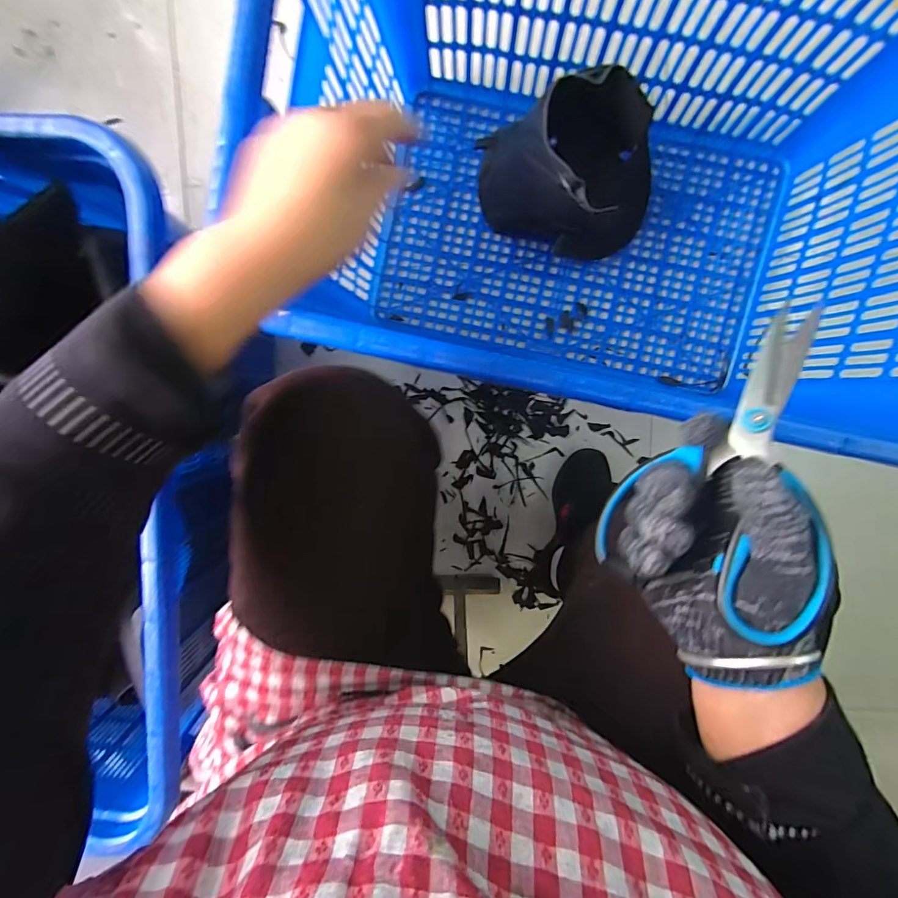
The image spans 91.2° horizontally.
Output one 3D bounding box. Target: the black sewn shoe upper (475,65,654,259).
[{"bbox_3d":[0.176,-0.391,0.625,0.205,0.203,0.237,-44,92,8],"label":"black sewn shoe upper"}]

